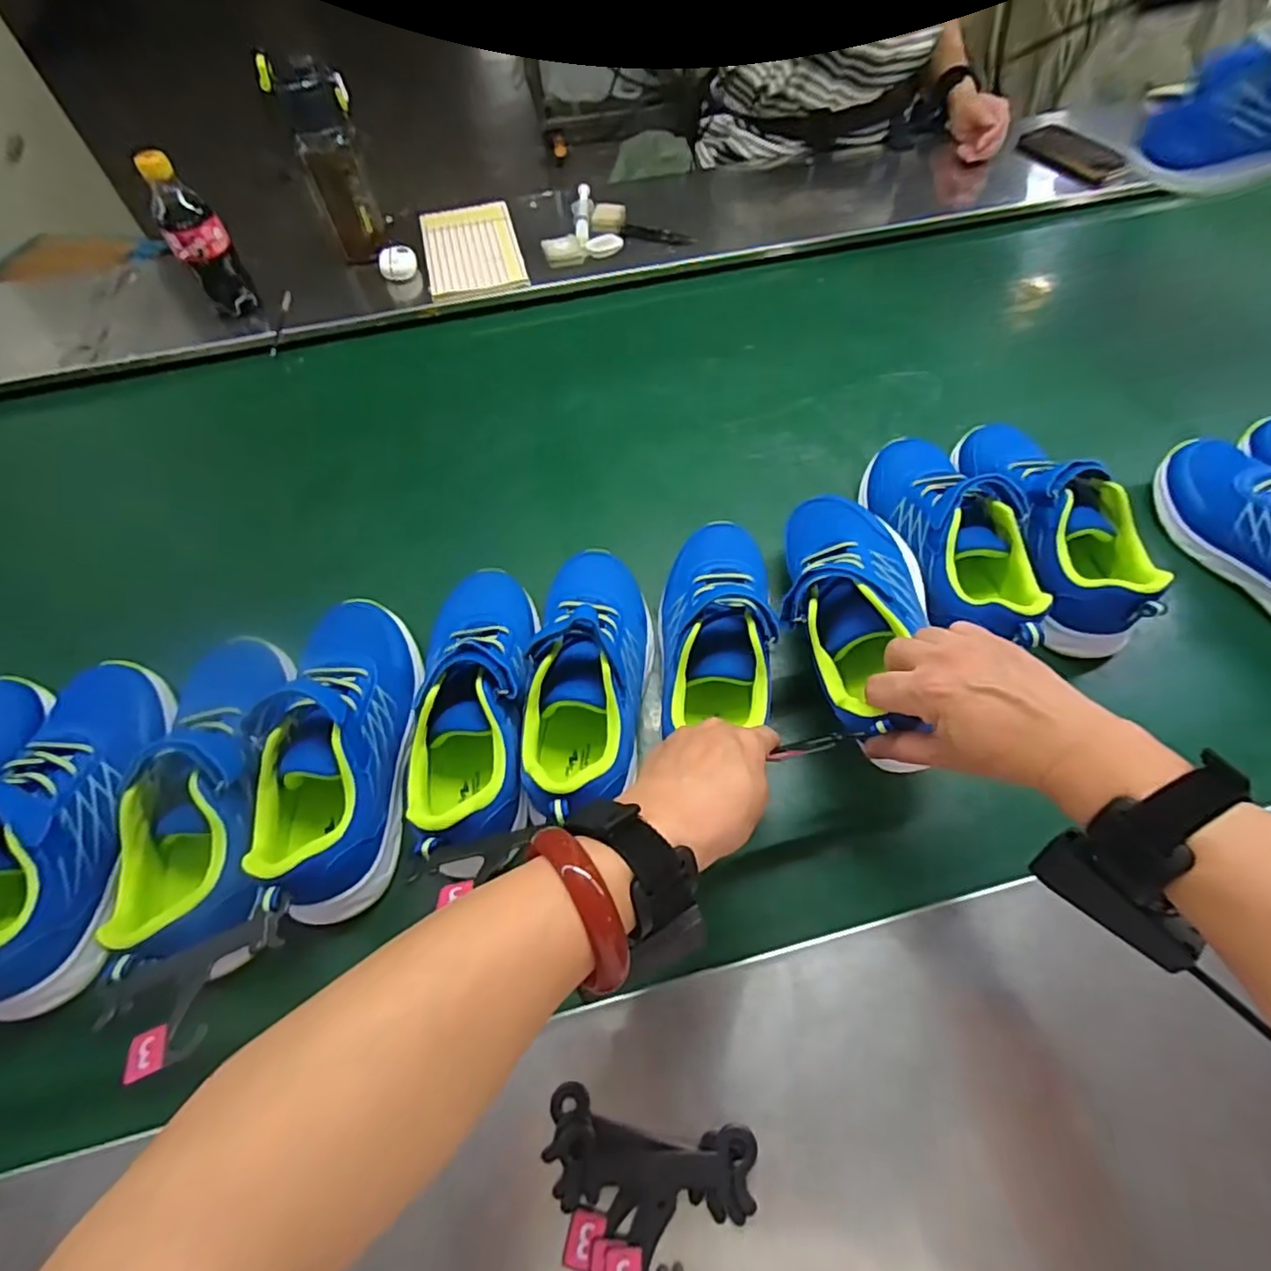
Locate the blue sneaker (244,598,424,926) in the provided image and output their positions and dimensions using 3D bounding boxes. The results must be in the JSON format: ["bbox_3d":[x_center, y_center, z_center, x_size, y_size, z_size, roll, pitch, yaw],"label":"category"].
[{"bbox_3d":[-0.219,0.070,0.444,0.080,0.084,0.233,-4,60,1],"label":"blue sneaker"}]

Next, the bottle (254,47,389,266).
[{"bbox_3d":[-0.366,-0.576,0.755,0.084,0.186,0.069,-27,62,-12],"label":"bottle"}]

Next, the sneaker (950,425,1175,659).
[{"bbox_3d":[0.350,-0.105,0.530,0.077,0.091,0.240,-13,60,-5],"label":"sneaker"}]

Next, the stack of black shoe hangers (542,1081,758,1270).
[{"bbox_3d":[0.004,0.298,0.326,0.109,0.020,0.079,9,61,8],"label":"stack of black shoe hangers"}]

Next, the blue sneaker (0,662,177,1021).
[{"bbox_3d":[-0.405,0.122,0.423,0.080,0.079,0.231,-3,60,1],"label":"blue sneaker"}]

